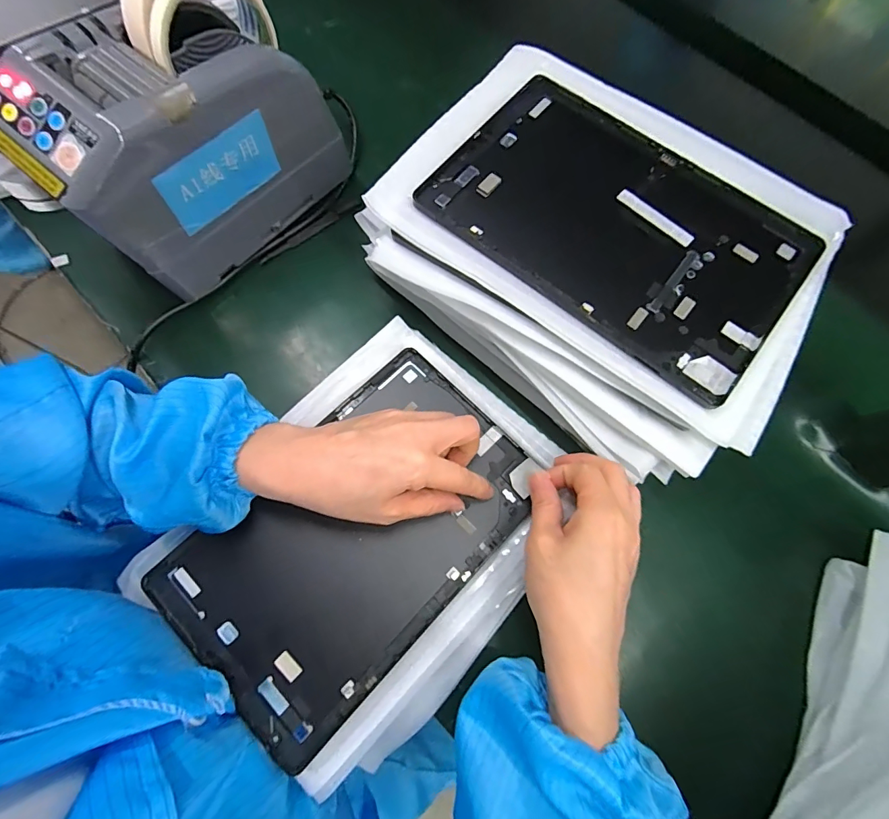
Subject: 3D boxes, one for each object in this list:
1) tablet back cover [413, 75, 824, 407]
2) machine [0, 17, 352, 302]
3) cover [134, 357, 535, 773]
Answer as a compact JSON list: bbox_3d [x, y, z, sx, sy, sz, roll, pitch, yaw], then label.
[{"bbox_3d":[0.120,-0.131,0.298,0.243,0.009,0.155,38,75,9],"label":"tablet back cover"},{"bbox_3d":[-0.189,-0.199,0.322,0.105,0.129,0.194,41,76,10],"label":"machine"},{"bbox_3d":[-0.057,0.085,0.298,0.242,0.015,0.154,-43,79,-14],"label":"cover"}]

